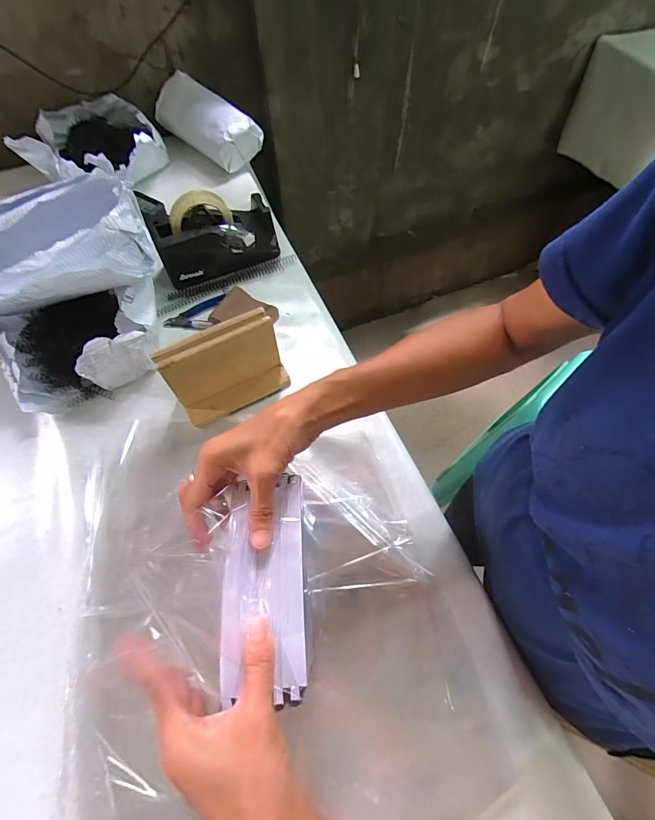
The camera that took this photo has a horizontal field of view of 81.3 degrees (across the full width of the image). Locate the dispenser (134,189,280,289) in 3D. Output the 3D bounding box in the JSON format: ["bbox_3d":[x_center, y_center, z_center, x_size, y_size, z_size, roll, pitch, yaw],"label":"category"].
[{"bbox_3d":[-0.193,-0.303,0.654,0.198,0.123,0.088,-24,65,-11],"label":"dispenser"}]

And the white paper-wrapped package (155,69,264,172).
[{"bbox_3d":[-0.260,-0.628,0.836,0.230,0.082,0.106,36,69,18],"label":"white paper-wrapped package"}]

